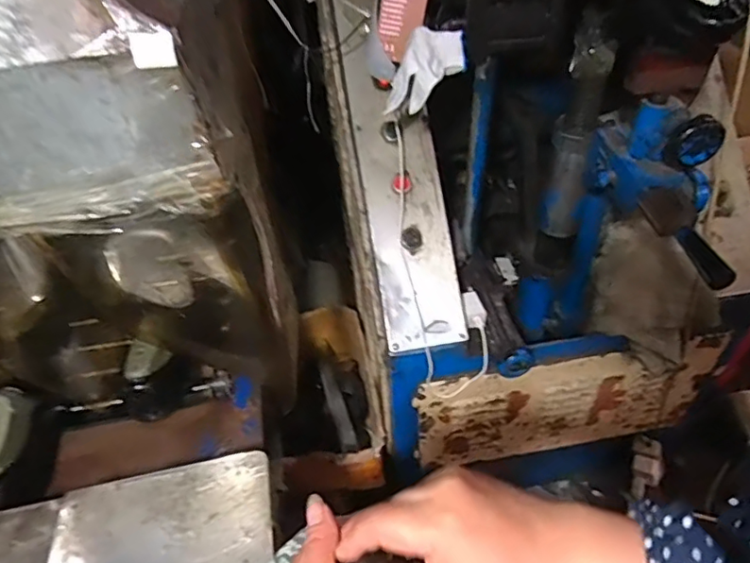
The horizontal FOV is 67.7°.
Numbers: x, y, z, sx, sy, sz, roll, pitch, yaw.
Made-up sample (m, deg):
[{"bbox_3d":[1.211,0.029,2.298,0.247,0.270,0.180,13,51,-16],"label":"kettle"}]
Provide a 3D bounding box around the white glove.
[{"bbox_3d":[0.065,-0.272,0.730,0.105,0.089,0.054,2,45,7],"label":"white glove"}]

